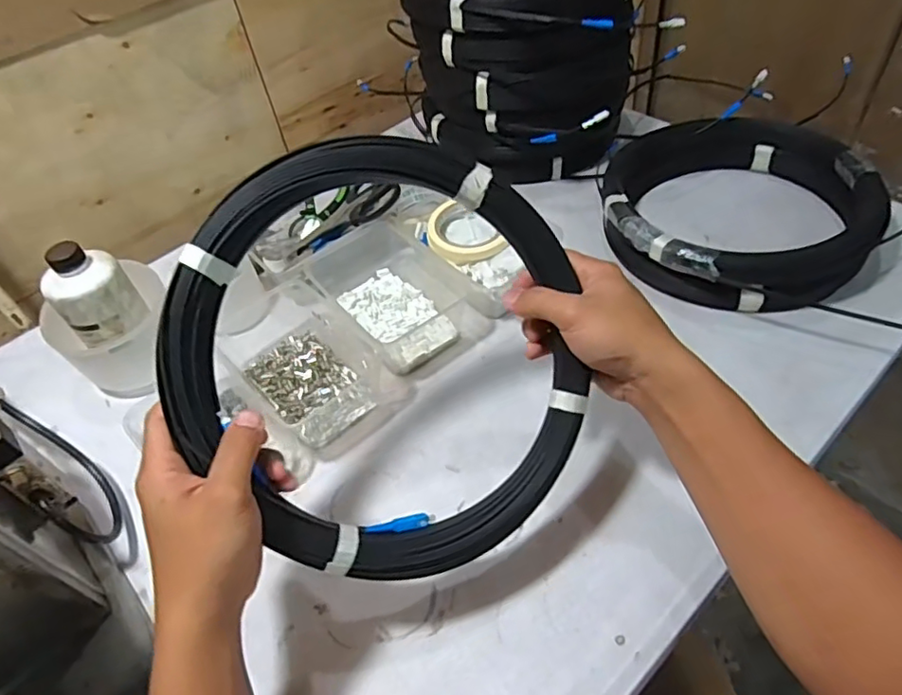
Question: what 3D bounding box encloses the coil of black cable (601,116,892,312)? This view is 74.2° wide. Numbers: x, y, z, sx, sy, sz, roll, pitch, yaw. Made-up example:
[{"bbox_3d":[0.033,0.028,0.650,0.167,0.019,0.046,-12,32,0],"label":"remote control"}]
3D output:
[{"bbox_3d":[0.323,-0.152,0.680,0.280,0.076,0.266,-4,48,5],"label":"coil of black cable"}]

